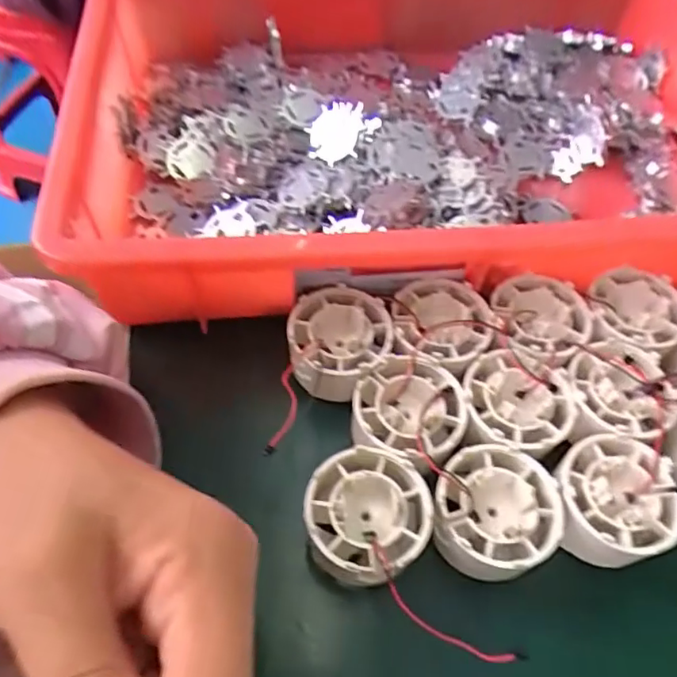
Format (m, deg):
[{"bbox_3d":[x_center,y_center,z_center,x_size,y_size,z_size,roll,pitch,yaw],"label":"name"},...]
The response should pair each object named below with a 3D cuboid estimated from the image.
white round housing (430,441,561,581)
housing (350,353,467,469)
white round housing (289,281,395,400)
[{"bbox_3d":[0.067,0.075,0.250,0.051,0.032,0.051,1,57,-2],"label":"white round housing"},{"bbox_3d":[0.033,0.037,0.273,0.050,0.031,0.050,1,57,-2],"label":"housing"},{"bbox_3d":[0.000,0.003,0.294,0.050,0.031,0.053,1,57,-2],"label":"white round housing"}]

